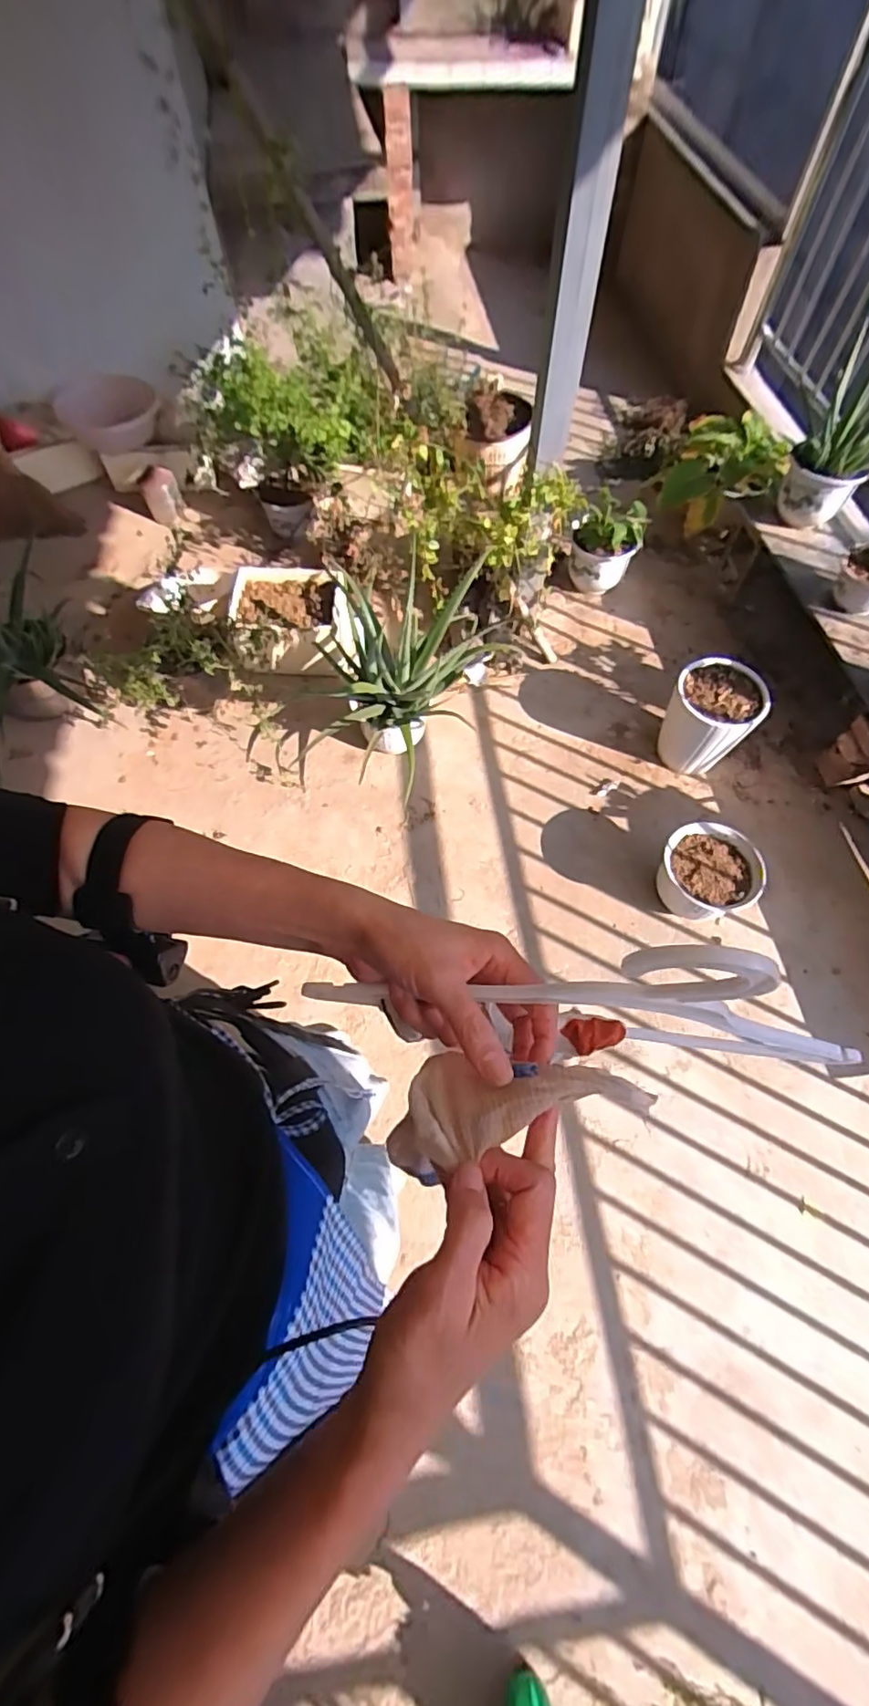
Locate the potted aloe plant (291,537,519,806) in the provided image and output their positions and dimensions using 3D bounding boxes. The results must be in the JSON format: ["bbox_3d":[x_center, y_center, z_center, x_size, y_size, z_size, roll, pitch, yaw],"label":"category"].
[{"bbox_3d":[-0.110,-0.509,1.631,0.492,0.483,0.477,10,64,5],"label":"potted aloe plant"}]

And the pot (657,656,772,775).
[{"bbox_3d":[0.771,-0.376,1.662,0.233,0.257,0.255,29,67,14],"label":"pot"}]

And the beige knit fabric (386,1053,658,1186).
[{"bbox_3d":[0.045,0.134,0.319,0.138,0.039,0.060,-11,63,2],"label":"beige knit fabric"}]

